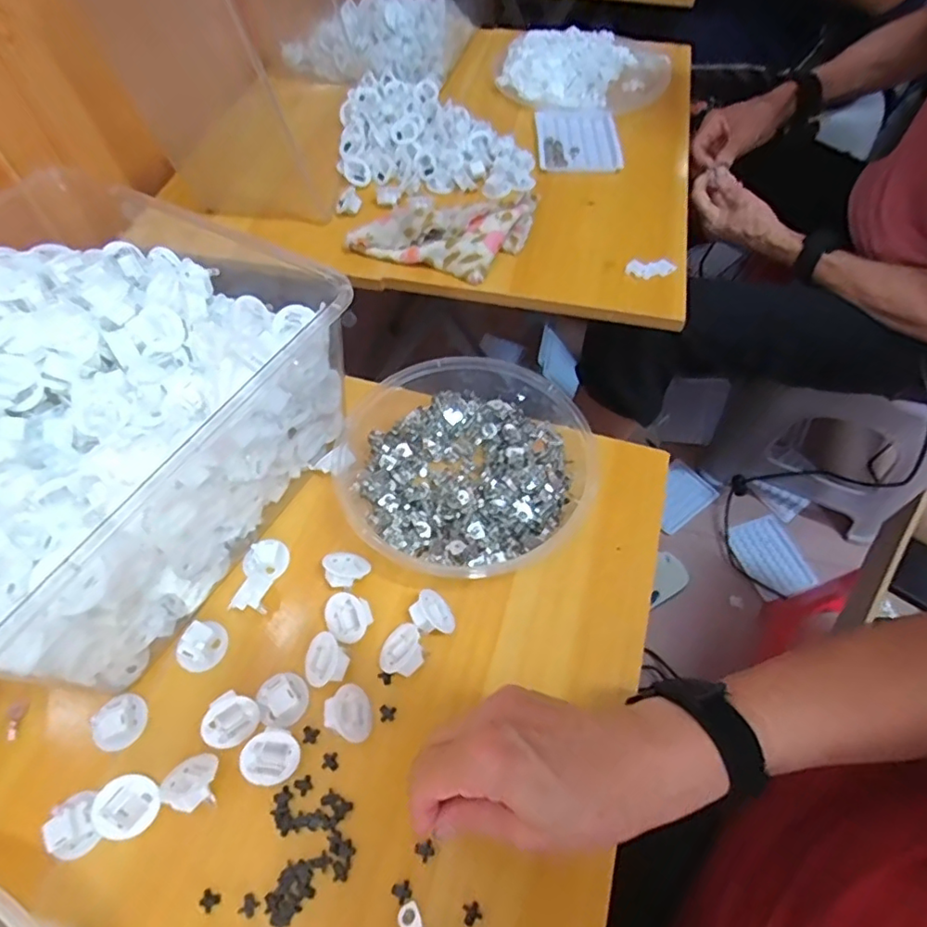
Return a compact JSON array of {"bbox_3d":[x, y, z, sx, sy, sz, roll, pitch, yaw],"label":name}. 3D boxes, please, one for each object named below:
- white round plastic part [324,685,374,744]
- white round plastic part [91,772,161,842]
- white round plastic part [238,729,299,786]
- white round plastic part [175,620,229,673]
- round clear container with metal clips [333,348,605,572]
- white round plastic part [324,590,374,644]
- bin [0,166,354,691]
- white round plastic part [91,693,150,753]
[{"bbox_3d":[-0.070,0.153,0.354,0.026,0.018,0.033,-6,58,-3],"label":"white round plastic part"},{"bbox_3d":[-0.189,0.195,0.331,0.032,0.021,0.032,0,58,0],"label":"white round plastic part"},{"bbox_3d":[-0.113,0.172,0.342,0.033,0.009,0.031,-26,99,-16],"label":"white round plastic part"},{"bbox_3d":[-0.173,0.120,0.384,0.027,0.013,0.032,26,62,16],"label":"white round plastic part"},{"bbox_3d":[0.001,-0.002,0.438,0.187,0.043,0.172,0,58,0],"label":"round clear container with metal clips"},{"bbox_3d":[-0.076,0.102,0.388,0.031,0.010,0.031,-1,86,17],"label":"white round plastic part"},{"bbox_3d":[-0.267,-0.037,0.406,0.283,0.124,0.298,26,62,16],"label":"bin"},{"bbox_3d":[-0.212,0.159,0.359,0.025,0.017,0.031,-8,58,-4],"label":"white round plastic part"}]

